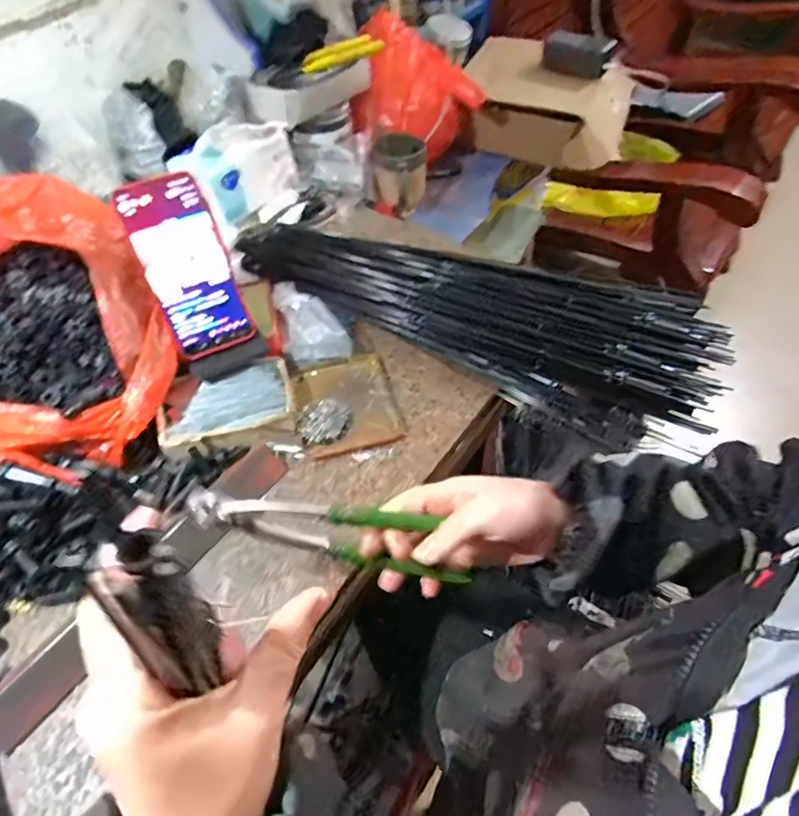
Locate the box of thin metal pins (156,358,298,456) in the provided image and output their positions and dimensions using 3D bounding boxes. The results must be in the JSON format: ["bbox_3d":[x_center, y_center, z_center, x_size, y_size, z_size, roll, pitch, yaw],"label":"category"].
[{"bbox_3d":[-0.172,-0.002,0.547,0.129,0.032,0.081,-19,53,-14],"label":"box of thin metal pins"}]

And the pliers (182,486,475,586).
[{"bbox_3d":[-0.044,0.084,0.366,0.193,0.049,0.027,14,51,-5],"label":"pliers"}]

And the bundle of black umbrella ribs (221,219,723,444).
[{"bbox_3d":[0.097,-0.132,0.646,0.533,0.063,0.223,25,55,19],"label":"bundle of black umbrella ribs"}]

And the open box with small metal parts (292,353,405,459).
[{"bbox_3d":[-0.059,-0.007,0.576,0.104,0.010,0.119,-11,52,-8],"label":"open box with small metal parts"}]

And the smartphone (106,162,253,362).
[{"bbox_3d":[-0.203,-0.133,0.523,0.081,0.164,0.013,-27,23,-16],"label":"smartphone"}]

